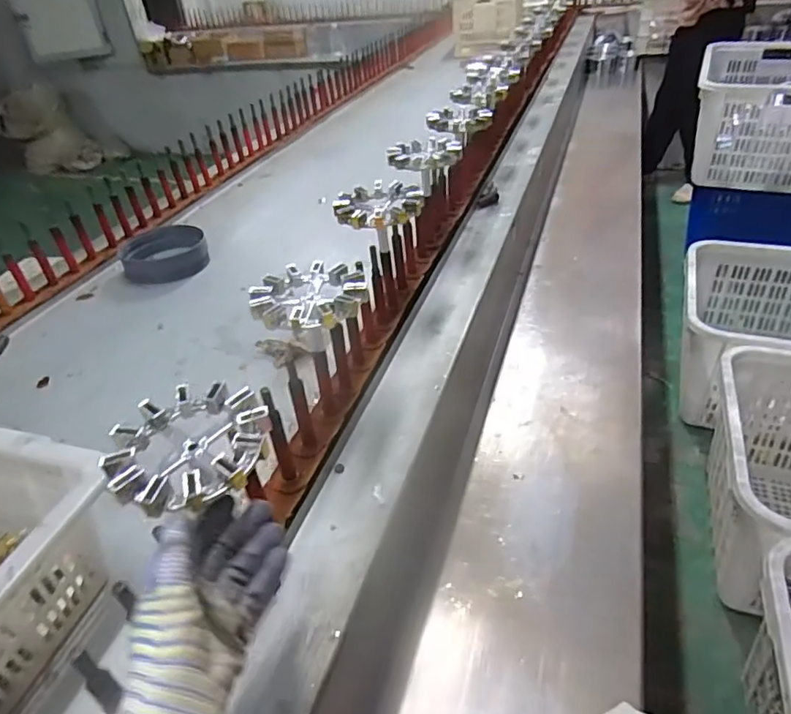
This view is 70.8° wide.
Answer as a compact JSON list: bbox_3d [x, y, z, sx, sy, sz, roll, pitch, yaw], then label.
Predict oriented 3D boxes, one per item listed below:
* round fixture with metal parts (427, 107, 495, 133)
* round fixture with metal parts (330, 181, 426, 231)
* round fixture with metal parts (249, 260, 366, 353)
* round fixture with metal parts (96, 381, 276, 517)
[{"bbox_3d":[0.121,-0.447,1.044,0.117,0.024,0.097,1,39,11],"label":"round fixture with metal parts"},{"bbox_3d":[-0.024,-0.214,0.784,0.117,0.024,0.116,-5,38,4],"label":"round fixture with metal parts"},{"bbox_3d":[-0.092,-0.048,0.625,0.122,0.073,0.123,-5,38,4],"label":"round fixture with metal parts"},{"bbox_3d":[-0.164,0.070,0.446,0.123,0.022,0.122,-5,38,4],"label":"round fixture with metal parts"}]

